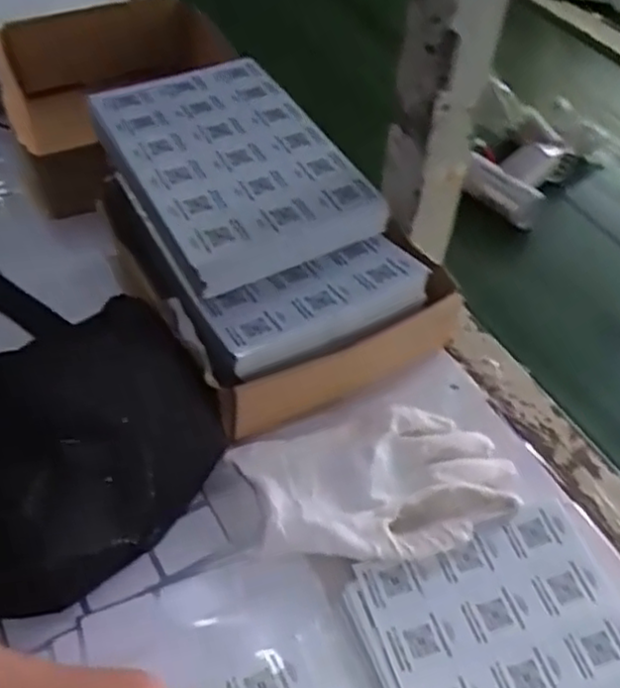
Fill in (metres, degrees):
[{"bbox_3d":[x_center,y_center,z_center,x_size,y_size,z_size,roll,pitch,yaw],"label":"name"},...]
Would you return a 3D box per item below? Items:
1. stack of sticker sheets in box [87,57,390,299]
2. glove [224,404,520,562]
[{"bbox_3d":[-0.057,-0.128,0.502,0.135,0.031,0.205,-21,54,-20],"label":"stack of sticker sheets in box"},{"bbox_3d":[0.043,0.084,0.438,0.158,0.020,0.099,-11,51,-13],"label":"glove"}]

